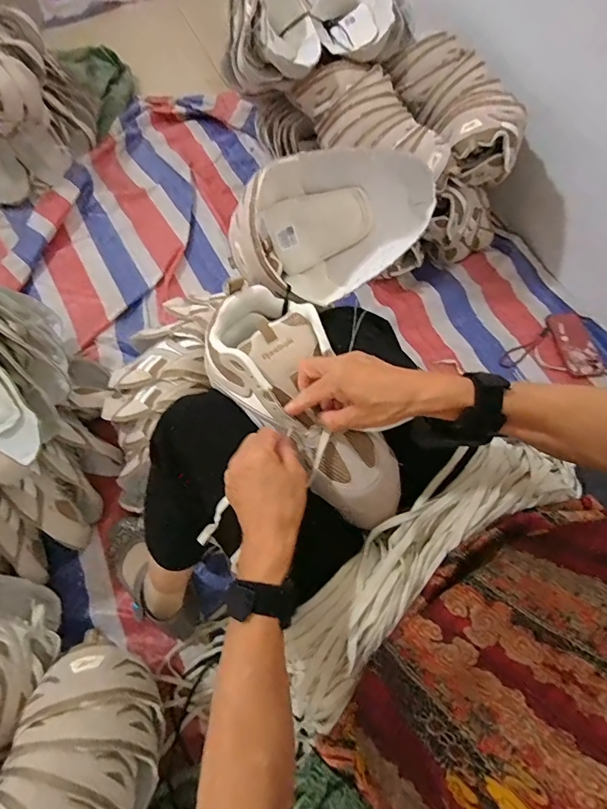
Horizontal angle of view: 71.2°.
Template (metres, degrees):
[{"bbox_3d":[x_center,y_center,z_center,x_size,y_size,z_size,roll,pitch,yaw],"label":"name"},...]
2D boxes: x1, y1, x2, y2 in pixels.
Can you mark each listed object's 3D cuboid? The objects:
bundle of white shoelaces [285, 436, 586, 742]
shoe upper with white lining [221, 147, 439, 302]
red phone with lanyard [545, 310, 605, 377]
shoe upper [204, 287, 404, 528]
[{"bbox_3d":[0.116,0.153,0.417,0.346,0.058,0.098,-36,69,-16],"label":"bundle of white shoelaces"},{"bbox_3d":[0.038,-0.226,0.521,0.249,0.119,0.153,-40,70,-18],"label":"shoe upper with white lining"},{"bbox_3d":[0.605,-0.137,0.945,0.075,0.015,0.168,-3,64,-2],"label":"red phone with lanyard"},{"bbox_3d":[0.010,0.000,0.445,0.115,0.073,0.275,-39,90,-17],"label":"shoe upper"}]

